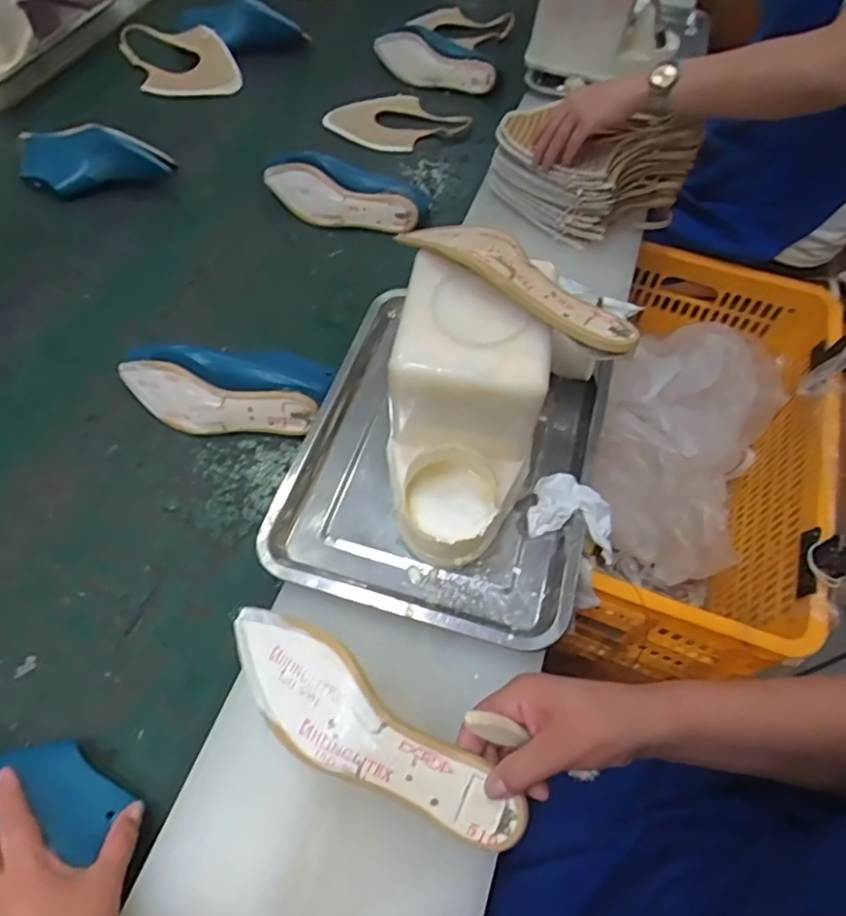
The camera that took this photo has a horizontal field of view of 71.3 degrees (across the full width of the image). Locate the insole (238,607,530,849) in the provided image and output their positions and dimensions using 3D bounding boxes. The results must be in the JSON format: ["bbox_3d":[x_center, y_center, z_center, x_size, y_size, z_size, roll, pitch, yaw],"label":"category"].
[{"bbox_3d":[-0.044,0.187,0.410,0.244,0.036,0.071,31,62,16],"label":"insole"}]

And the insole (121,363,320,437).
[{"bbox_3d":[-0.243,-0.067,0.687,0.249,0.076,0.052,10,23,-1],"label":"insole"}]

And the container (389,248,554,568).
[{"bbox_3d":[0.037,-0.035,0.532,0.139,0.183,0.216,4,59,0],"label":"container"}]

